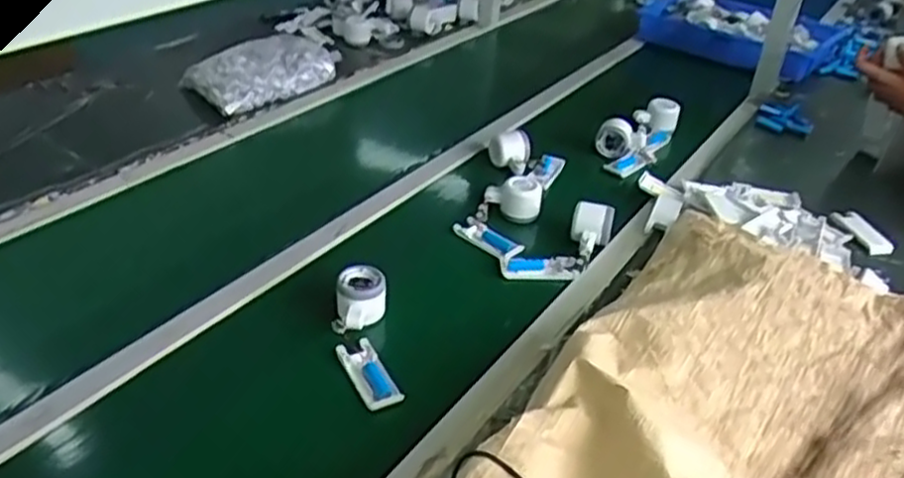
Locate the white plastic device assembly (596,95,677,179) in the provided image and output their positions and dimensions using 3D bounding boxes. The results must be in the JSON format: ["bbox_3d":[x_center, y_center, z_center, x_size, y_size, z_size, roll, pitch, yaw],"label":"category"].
[{"bbox_3d":[0.324,-0.183,1.320,0.105,0.071,0.212,17,35,25],"label":"white plastic device assembly"}]

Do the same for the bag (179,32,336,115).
[{"bbox_3d":[-0.357,-0.314,1.408,0.261,0.085,0.141,-19,37,-29],"label":"bag"}]

